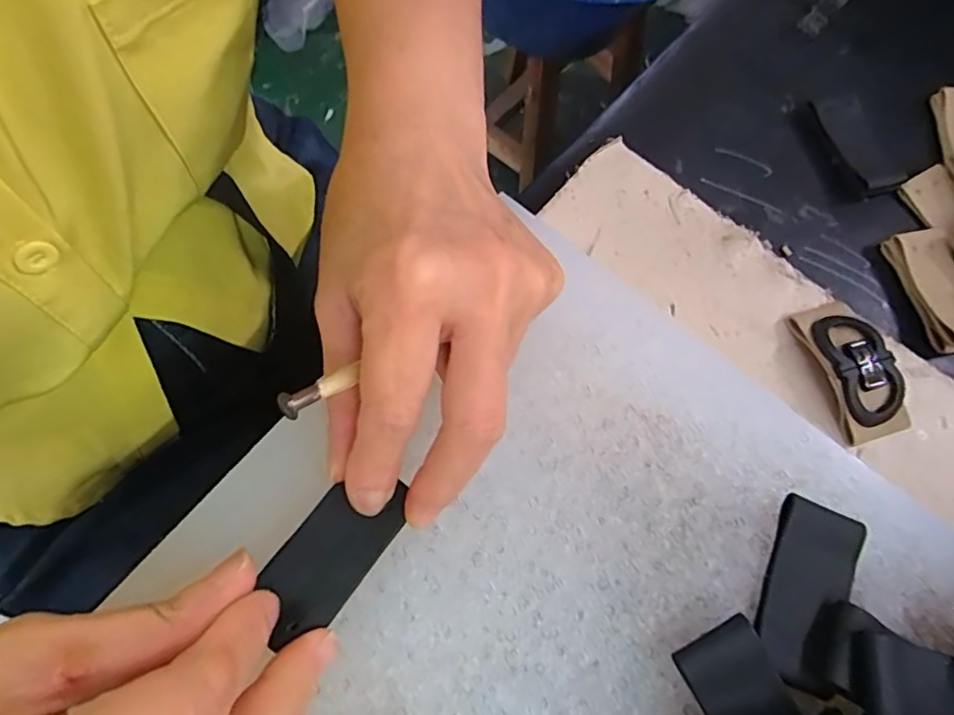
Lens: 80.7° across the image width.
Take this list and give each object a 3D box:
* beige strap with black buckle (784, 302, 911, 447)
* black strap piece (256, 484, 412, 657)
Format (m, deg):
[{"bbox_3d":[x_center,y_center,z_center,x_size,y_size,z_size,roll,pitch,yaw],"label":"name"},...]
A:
[{"bbox_3d":[0.156,0.005,0.232,0.028,0.014,0.059,-15,73,-8],"label":"beige strap with black buckle"},{"bbox_3d":[-0.046,0.061,0.177,0.026,0.005,0.053,35,64,9],"label":"black strap piece"}]

